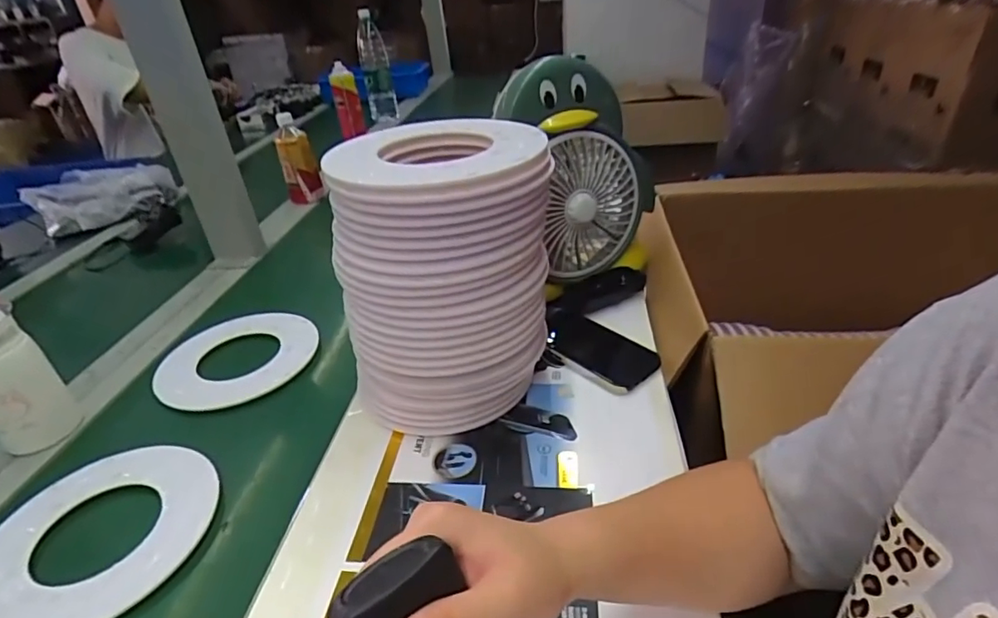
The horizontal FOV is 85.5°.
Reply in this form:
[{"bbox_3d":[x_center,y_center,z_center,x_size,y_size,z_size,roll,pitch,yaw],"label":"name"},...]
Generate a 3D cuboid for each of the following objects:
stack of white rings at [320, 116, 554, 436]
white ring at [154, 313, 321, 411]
[{"bbox_3d":[-0.039,-0.025,0.531,0.177,0.270,0.170,2,33,12],"label":"stack of white rings"},{"bbox_3d":[-0.327,0.059,0.691,0.202,0.011,0.179,-28,38,-32],"label":"white ring"}]

